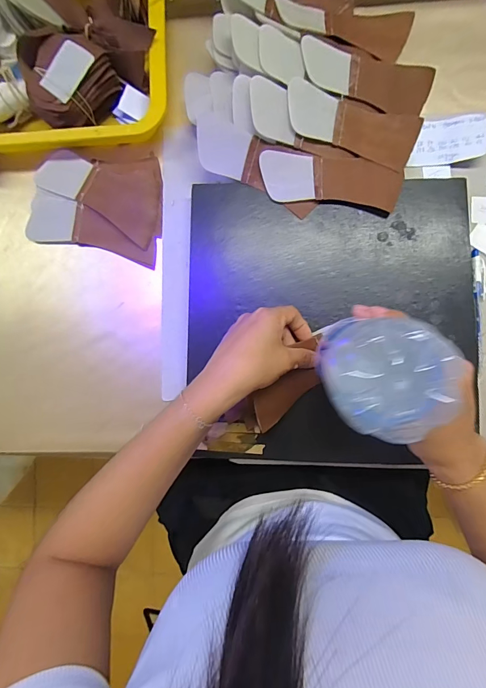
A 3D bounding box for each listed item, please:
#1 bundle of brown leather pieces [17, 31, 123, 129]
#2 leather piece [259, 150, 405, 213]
[{"bbox_3d":[-0.201,-0.297,0.397,0.082,0.062,0.094,43,90,4],"label":"bundle of brown leather pieces"},{"bbox_3d":[0.095,-0.177,0.381,0.151,0.008,0.053,7,88,4],"label":"leather piece"}]

